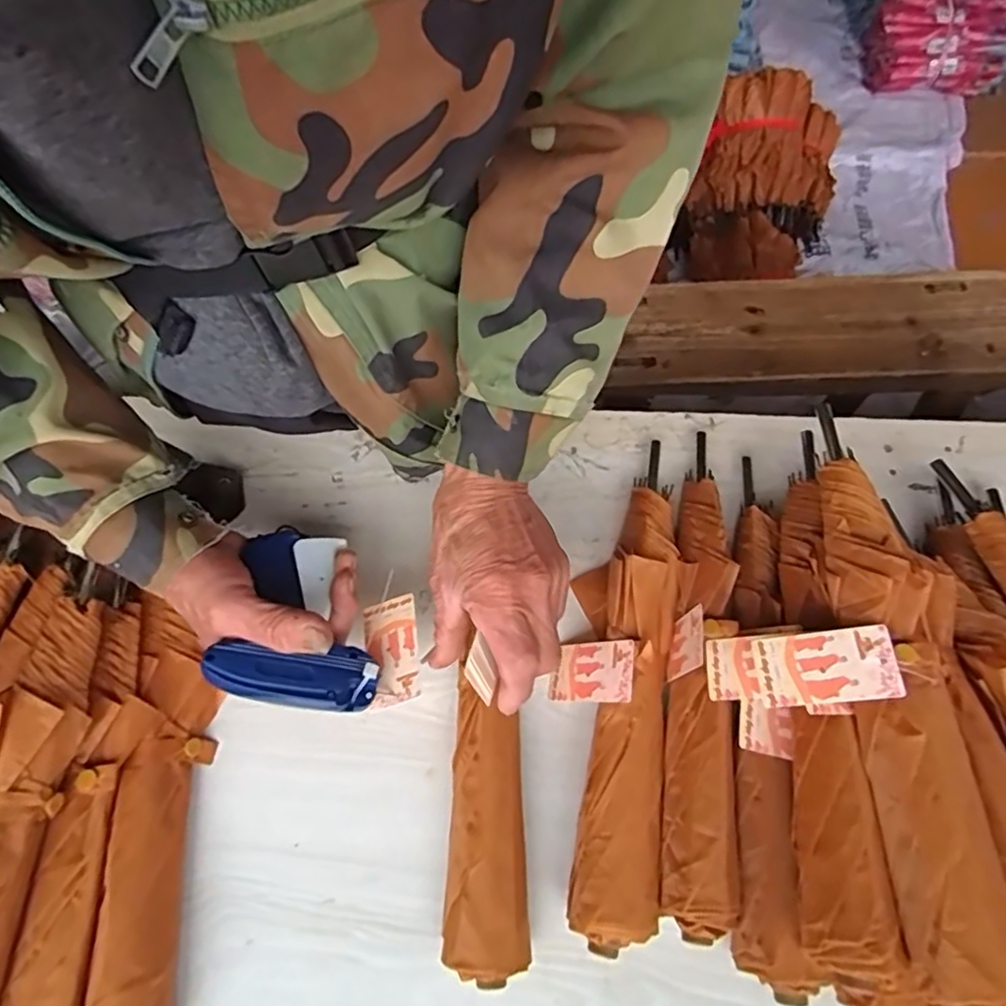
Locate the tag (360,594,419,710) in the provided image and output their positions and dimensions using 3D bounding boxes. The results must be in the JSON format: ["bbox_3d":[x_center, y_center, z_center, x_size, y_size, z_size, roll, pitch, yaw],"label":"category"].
[{"bbox_3d":[-0.075,0.099,0.434,0.038,0.004,0.072,-19,56,8],"label":"tag"}]

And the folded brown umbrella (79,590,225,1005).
[{"bbox_3d":[-0.228,0.206,0.418,0.054,0.046,0.261,-4,63,0],"label":"folded brown umbrella"}]

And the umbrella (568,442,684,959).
[{"bbox_3d":[0.086,0.104,0.453,0.066,0.055,0.353,8,63,7],"label":"umbrella"}]

